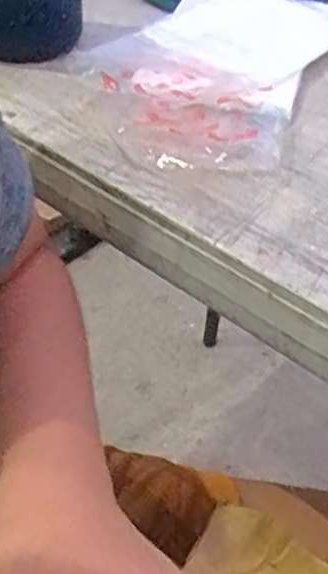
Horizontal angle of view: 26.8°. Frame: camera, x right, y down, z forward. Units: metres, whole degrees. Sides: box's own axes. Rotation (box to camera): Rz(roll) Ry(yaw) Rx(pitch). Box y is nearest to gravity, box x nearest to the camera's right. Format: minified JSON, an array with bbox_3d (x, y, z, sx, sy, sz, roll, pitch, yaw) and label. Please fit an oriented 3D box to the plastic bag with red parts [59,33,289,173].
[{"bbox_3d":[0.014,-0.123,0.459,0.164,0.027,0.094,36,52,29],"label":"plastic bag with red parts"}]

